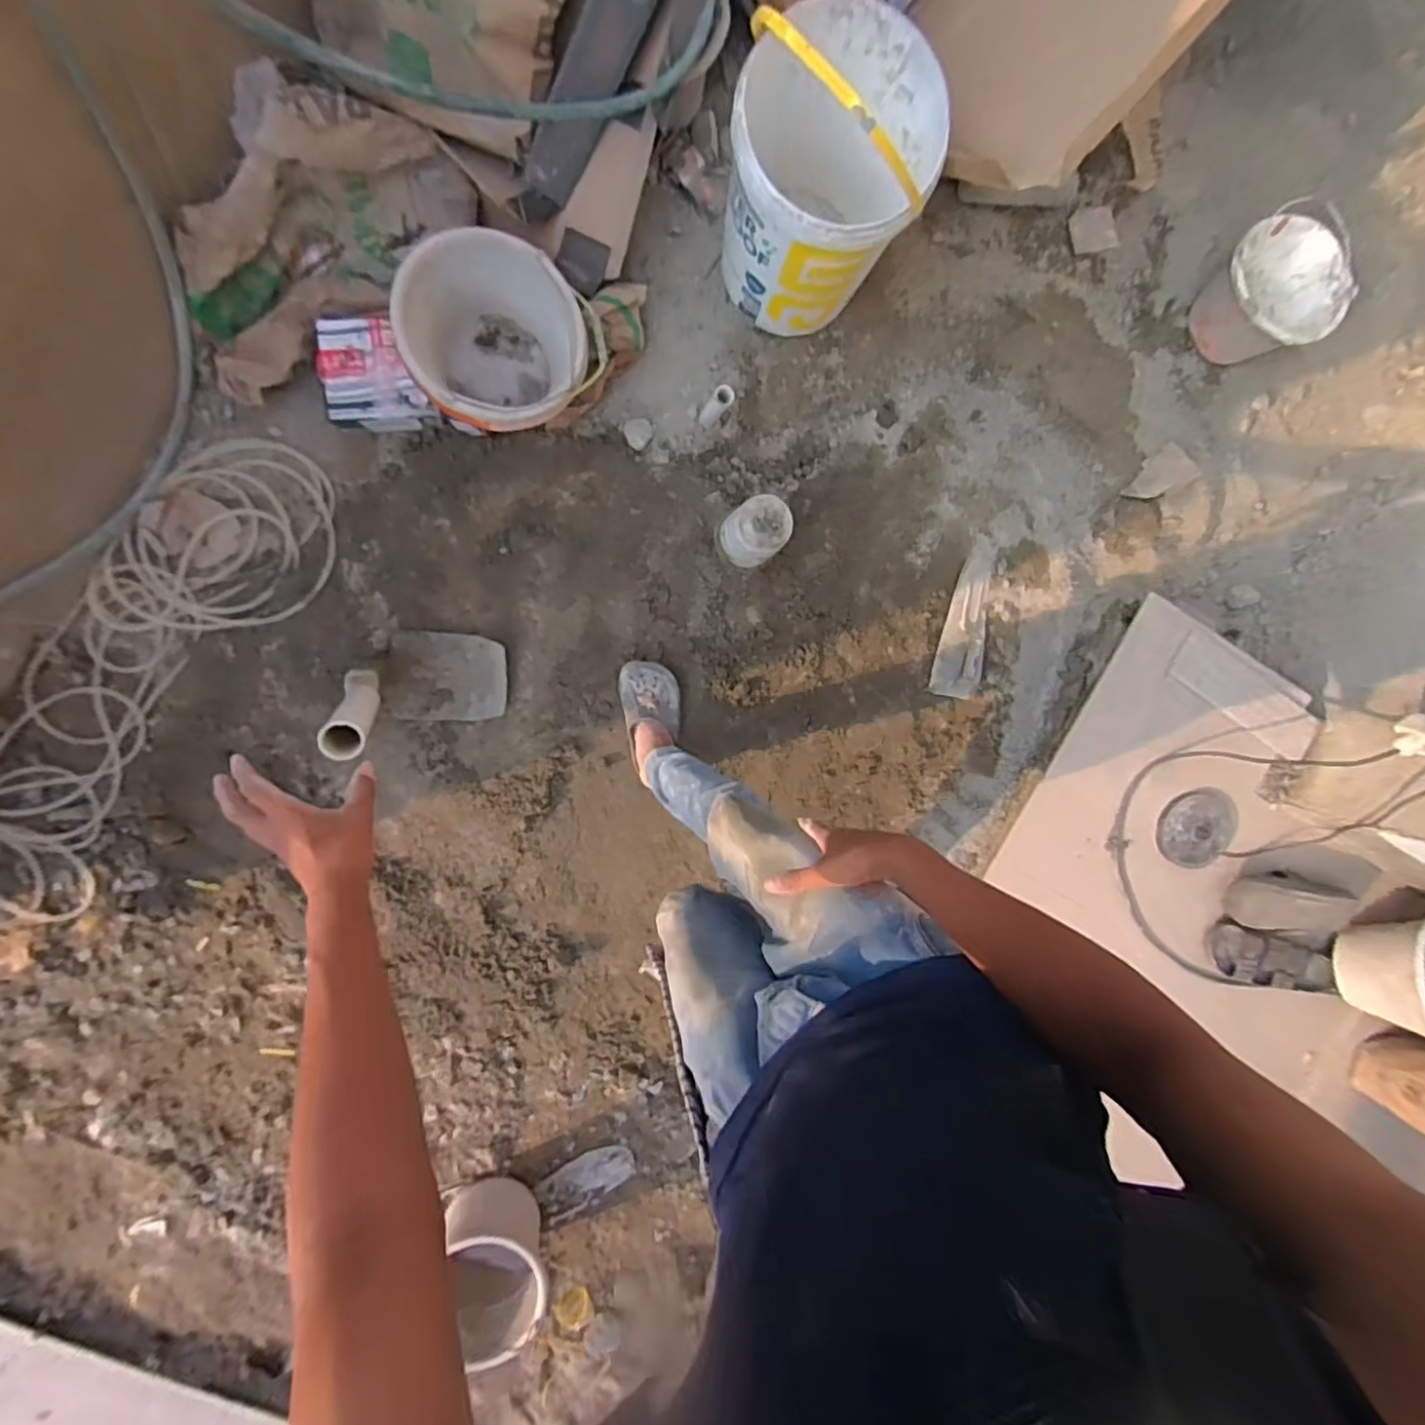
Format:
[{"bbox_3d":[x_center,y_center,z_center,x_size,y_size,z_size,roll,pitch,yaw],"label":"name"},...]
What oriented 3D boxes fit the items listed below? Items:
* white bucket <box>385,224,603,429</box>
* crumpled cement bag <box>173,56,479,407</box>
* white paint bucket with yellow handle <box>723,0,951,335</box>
[{"bbox_3d":[-0.354,-0.616,1.101,0.296,0.230,0.270,-1,96,-7],"label":"white bucket"},{"bbox_3d":[-0.677,-0.783,1.066,0.550,0.174,0.277,-42,99,-1],"label":"crumpled cement bag"},{"bbox_3d":[0.179,-0.849,1.025,0.291,0.407,0.306,-1,96,-7],"label":"white paint bucket with yellow handle"}]

